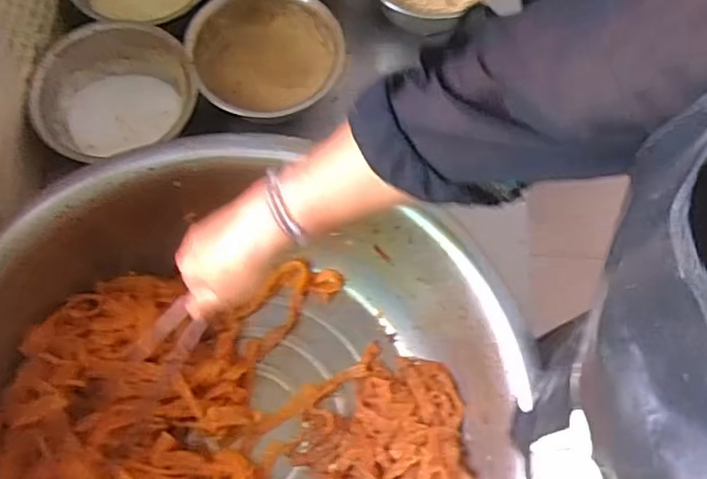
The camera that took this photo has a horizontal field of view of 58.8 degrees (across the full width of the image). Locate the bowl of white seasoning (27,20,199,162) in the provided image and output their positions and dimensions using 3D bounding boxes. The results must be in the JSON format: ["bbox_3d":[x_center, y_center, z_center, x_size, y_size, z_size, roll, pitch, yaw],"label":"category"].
[{"bbox_3d":[-0.279,-0.169,0.753,0.181,0.079,0.160,-10,71,-6],"label":"bowl of white seasoning"}]

